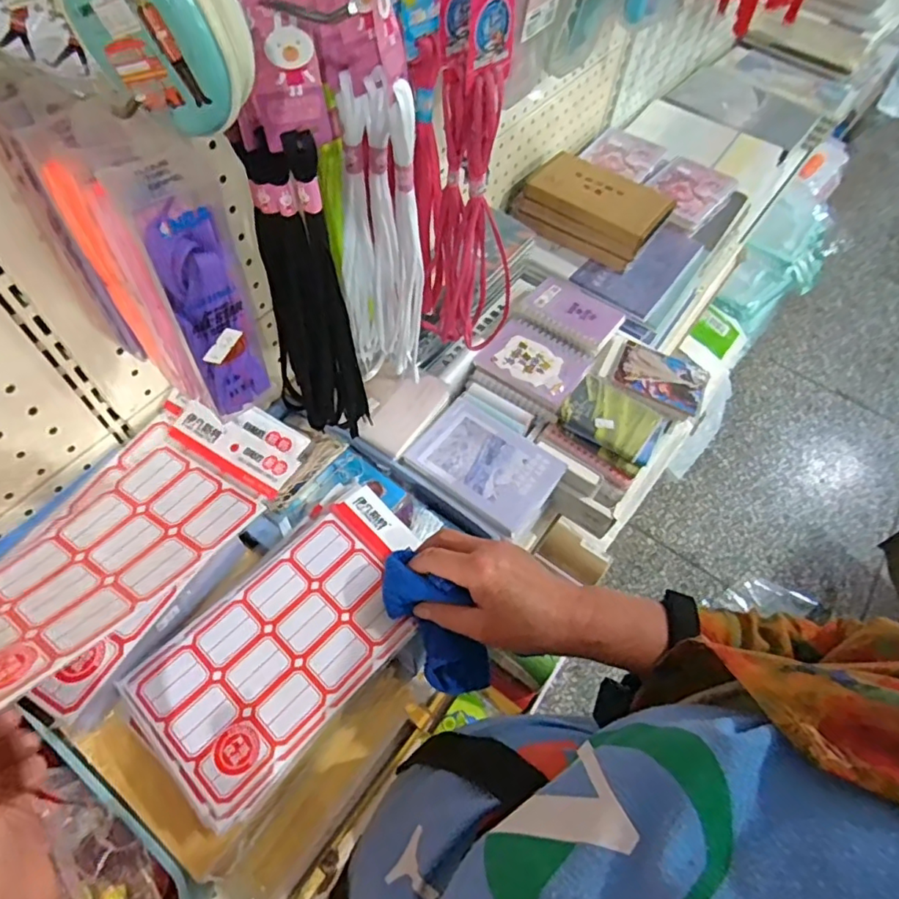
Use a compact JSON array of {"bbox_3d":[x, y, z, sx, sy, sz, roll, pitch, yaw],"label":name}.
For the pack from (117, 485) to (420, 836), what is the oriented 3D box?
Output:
[{"bbox_3d":[-0.120,0.145,0.452,0.130,0.015,0.243,39,64,19],"label":"pack"}]

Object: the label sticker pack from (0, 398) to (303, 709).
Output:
[{"bbox_3d":[-0.225,0.060,0.384,0.115,0.021,0.231,23,50,26],"label":"label sticker pack"}]

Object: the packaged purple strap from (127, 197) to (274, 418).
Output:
[{"bbox_3d":[-0.115,-0.062,0.282,0.035,0.135,0.012,-34,66,-21],"label":"packaged purple strap"}]

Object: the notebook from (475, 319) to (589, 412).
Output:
[{"bbox_3d":[0.104,-0.110,0.669,0.111,0.009,0.098,33,62,16],"label":"notebook"}]

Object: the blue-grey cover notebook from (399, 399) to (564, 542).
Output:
[{"bbox_3d":[0.041,0.010,0.594,0.143,0.007,0.111,34,63,16],"label":"blue-grey cover notebook"}]

